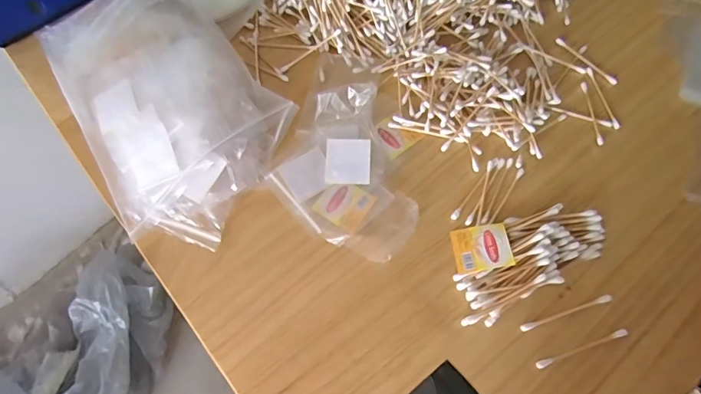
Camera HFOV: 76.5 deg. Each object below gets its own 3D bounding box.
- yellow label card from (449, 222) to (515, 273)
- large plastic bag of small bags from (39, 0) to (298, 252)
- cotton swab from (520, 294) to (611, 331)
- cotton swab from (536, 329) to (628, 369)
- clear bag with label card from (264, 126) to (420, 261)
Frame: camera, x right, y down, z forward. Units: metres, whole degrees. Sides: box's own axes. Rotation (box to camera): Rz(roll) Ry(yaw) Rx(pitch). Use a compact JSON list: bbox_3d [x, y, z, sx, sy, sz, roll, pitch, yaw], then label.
[{"bbox_3d":[0.104,0.040,0.353,0.043,0.004,0.039,-12,51,11],"label":"yellow label card"},{"bbox_3d":[-0.176,-0.095,0.408,0.170,0.060,0.278,-37,68,-13],"label":"large plastic bag of small bags"},{"bbox_3d":[0.161,0.087,0.332,0.073,0.004,0.005,-18,65,-5],"label":"cotton swab"},{"bbox_3d":[0.167,0.109,0.320,0.072,0.004,0.005,-19,65,-5],"label":"cotton swab"},{"bbox_3d":[0.003,-0.004,0.378,0.094,0.009,0.120,-37,68,-13],"label":"clear bag with label card"}]

